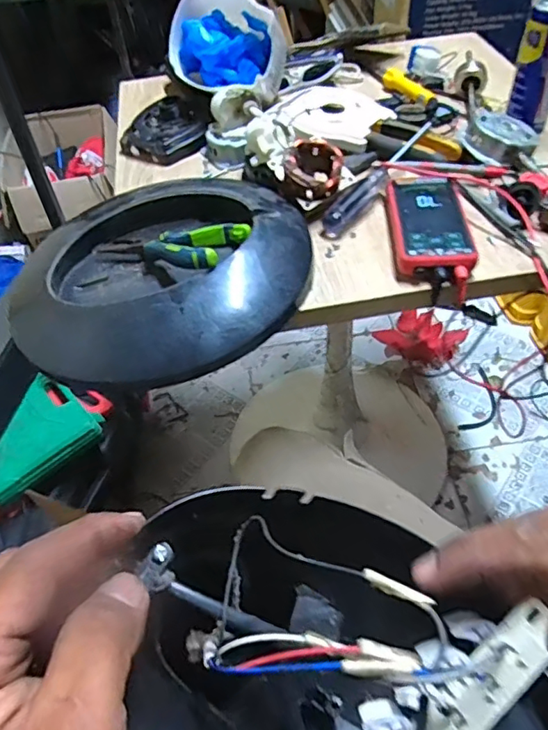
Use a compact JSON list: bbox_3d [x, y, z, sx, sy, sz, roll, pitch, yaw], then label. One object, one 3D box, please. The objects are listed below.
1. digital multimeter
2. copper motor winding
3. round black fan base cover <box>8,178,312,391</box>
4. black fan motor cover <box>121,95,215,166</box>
[{"bbox_3d":[0.163,-0.144,0.574,0.081,0.022,0.158,0,49,5],"label":"digital multimeter"},{"bbox_3d":[0.041,-0.213,0.604,0.066,0.041,0.061,-33,54,-23],"label":"copper motor winding"},{"bbox_3d":[-0.114,-0.097,0.555,0.289,0.060,0.266,-2,49,3],"label":"round black fan base cover"},{"bbox_3d":[-0.143,-0.308,0.735,0.121,0.047,0.087,-14,49,-7],"label":"black fan motor cover"}]

